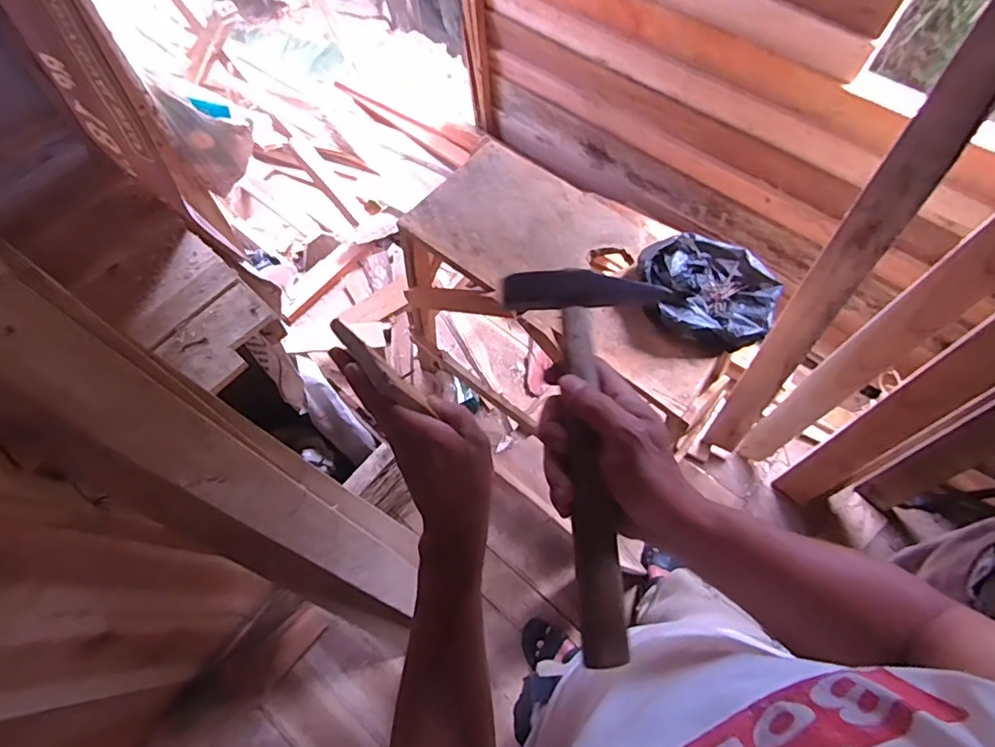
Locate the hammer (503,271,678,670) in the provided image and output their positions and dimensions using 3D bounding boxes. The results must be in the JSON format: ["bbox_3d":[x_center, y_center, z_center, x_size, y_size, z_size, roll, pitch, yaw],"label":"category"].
[{"bbox_3d":[0.067,0.052,0.353,0.108,0.024,0.252,-3,78,2],"label":"hammer"}]

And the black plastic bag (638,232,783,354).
[{"bbox_3d":[0.387,-0.149,0.975,0.241,0.108,0.204,-5,67,1],"label":"black plastic bag"}]

